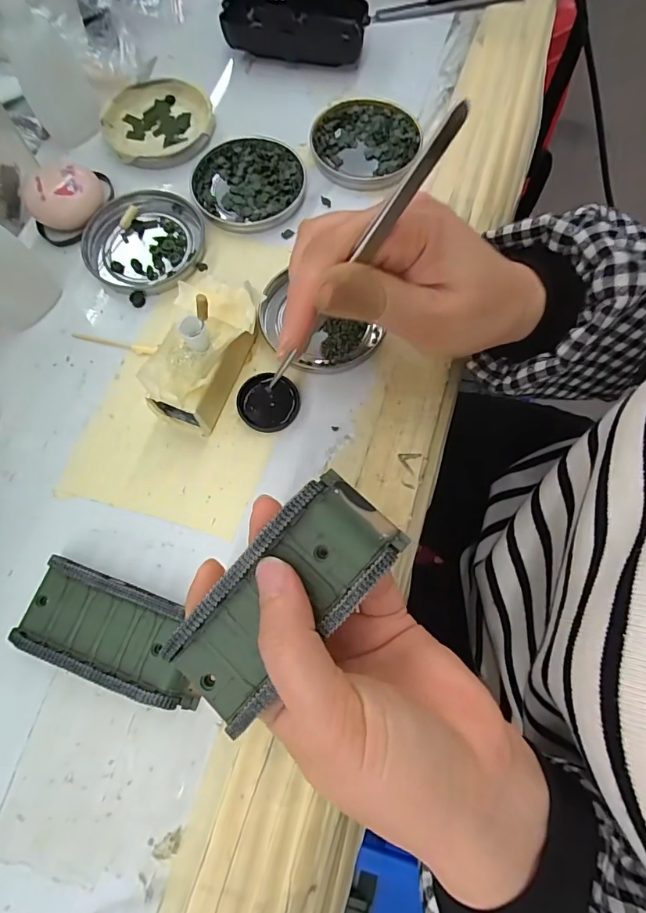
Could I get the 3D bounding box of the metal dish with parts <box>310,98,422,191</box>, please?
[{"bbox_3d":[0.030,-0.227,0.320,0.079,0.010,0.075,0,73,1],"label":"metal dish with parts"}]

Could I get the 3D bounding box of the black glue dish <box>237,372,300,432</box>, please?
[{"bbox_3d":[-0.033,-0.032,0.261,0.035,0.007,0.034,0,73,1],"label":"black glue dish"}]

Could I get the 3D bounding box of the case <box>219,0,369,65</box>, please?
[{"bbox_3d":[-0.022,-0.339,0.347,0.109,0.026,0.044,10,73,4],"label":"case"}]

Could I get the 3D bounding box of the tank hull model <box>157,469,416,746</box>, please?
[{"bbox_3d":[-0.013,0.055,0.166,0.042,0.017,0.097,36,88,12],"label":"tank hull model"}]

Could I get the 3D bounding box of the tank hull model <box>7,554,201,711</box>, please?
[{"bbox_3d":[-0.101,0.086,0.218,0.095,0.018,0.045,19,74,7],"label":"tank hull model"}]

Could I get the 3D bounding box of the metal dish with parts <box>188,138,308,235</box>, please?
[{"bbox_3d":[-0.052,-0.192,0.310,0.078,0.008,0.075,0,73,1],"label":"metal dish with parts"}]

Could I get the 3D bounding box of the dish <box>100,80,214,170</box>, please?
[{"bbox_3d":[-0.123,-0.250,0.330,0.079,0.012,0.077,0,73,1],"label":"dish"}]

